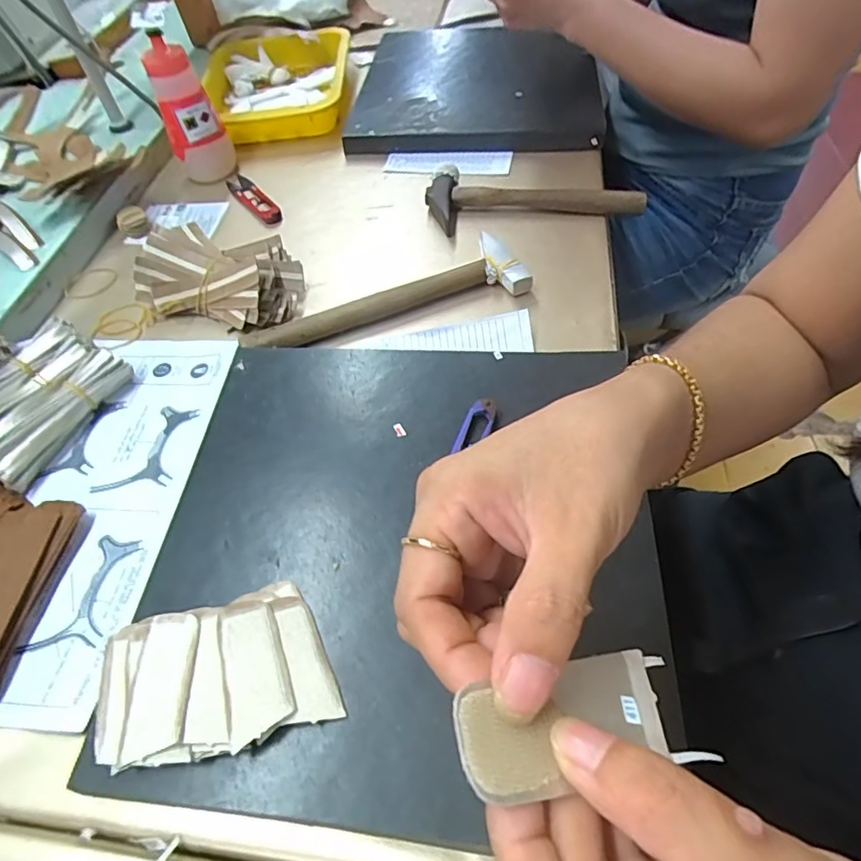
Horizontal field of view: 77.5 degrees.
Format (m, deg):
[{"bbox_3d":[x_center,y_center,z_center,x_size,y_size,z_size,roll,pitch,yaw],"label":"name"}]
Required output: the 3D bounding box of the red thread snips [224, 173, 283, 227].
[{"bbox_3d":[-0.197,-0.259,0.597,0.026,0.011,0.111,-33,58,-17],"label":"red thread snips"}]

